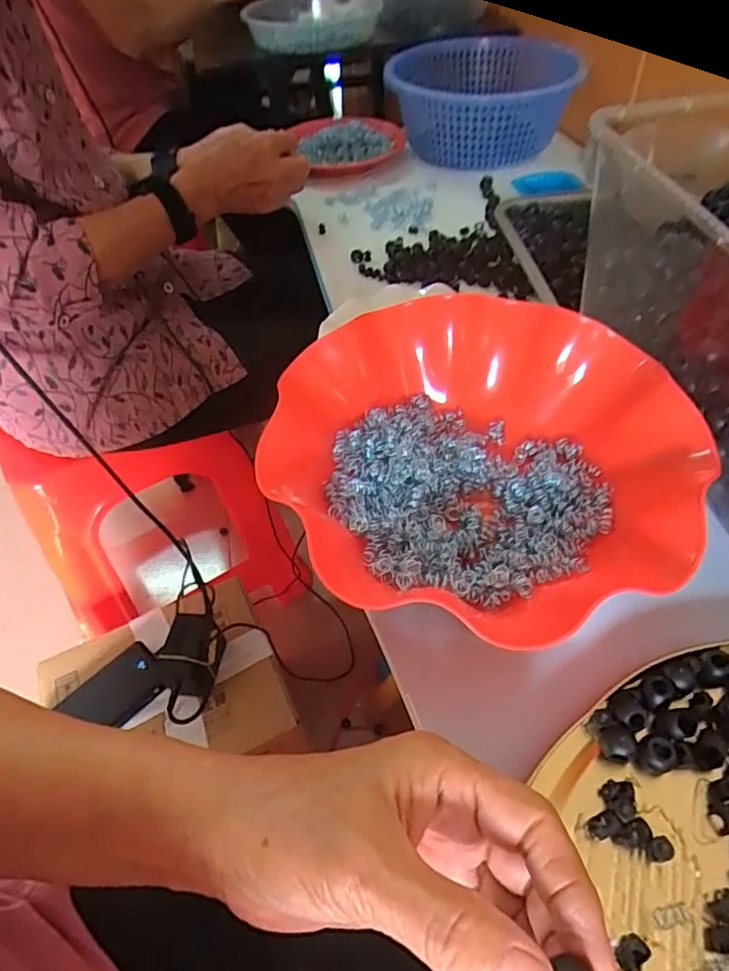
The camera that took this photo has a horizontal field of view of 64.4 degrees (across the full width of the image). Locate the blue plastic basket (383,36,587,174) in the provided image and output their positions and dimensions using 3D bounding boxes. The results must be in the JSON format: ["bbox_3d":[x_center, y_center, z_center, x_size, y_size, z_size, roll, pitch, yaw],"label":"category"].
[{"bbox_3d":[0.163,-0.585,0.873,0.244,0.108,0.312,-2,49,2],"label":"blue plastic basket"}]

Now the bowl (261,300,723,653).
[{"bbox_3d":[0.064,-0.022,0.335,0.216,0.069,0.214,-2,49,2],"label":"bowl"}]

